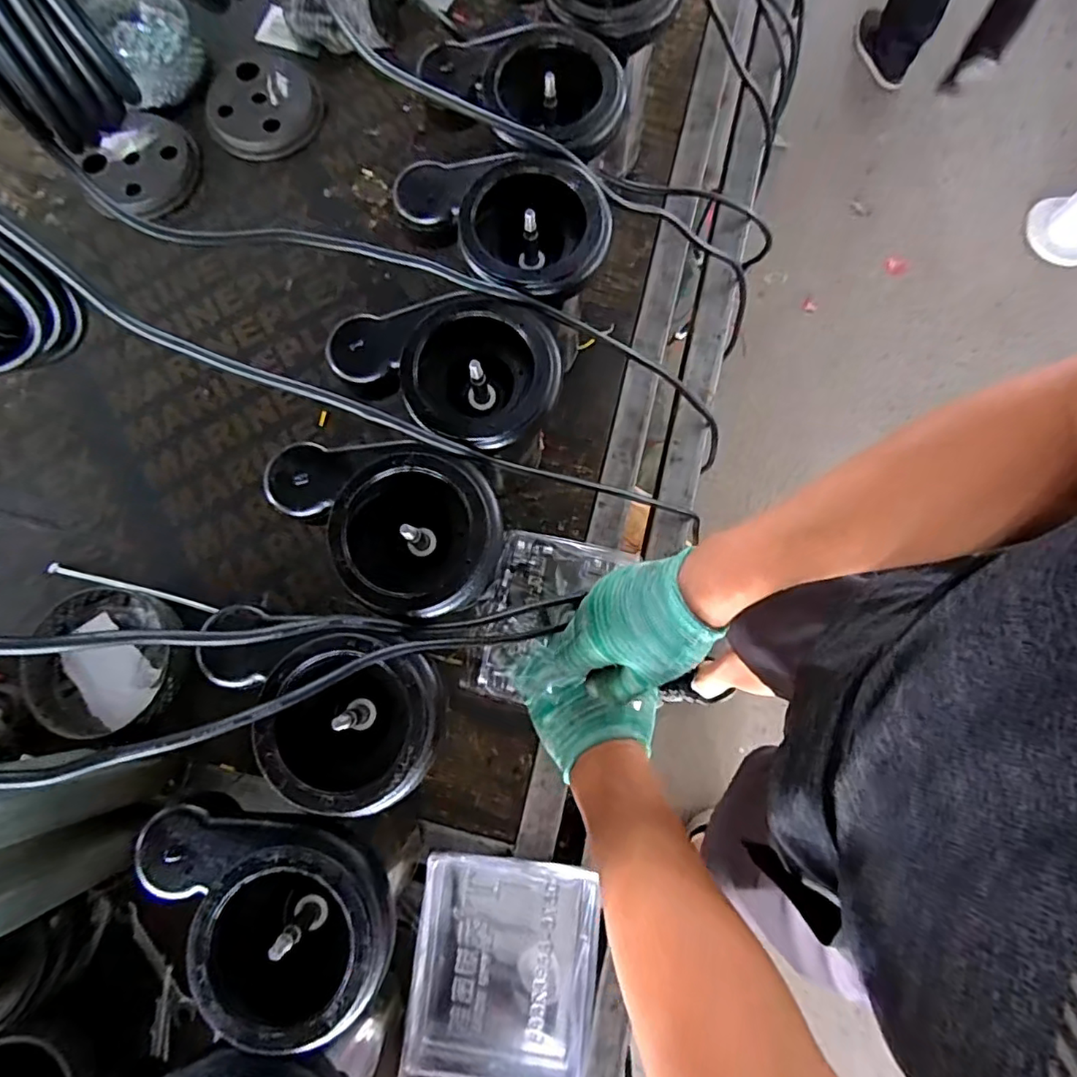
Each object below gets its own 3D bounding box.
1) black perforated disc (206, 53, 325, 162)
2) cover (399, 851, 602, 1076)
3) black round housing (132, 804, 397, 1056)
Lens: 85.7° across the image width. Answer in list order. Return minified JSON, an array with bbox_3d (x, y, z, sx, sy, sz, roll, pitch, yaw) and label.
[{"bbox_3d":[-0.316,-0.502,0.670,0.119,0.013,0.131,19,79,4],"label":"black perforated disc"},{"bbox_3d":[-0.028,0.360,0.489,0.148,0.044,0.173,9,78,2],"label":"cover"},{"bbox_3d":[-0.173,0.240,0.372,0.166,0.058,0.120,13,78,3],"label":"black round housing"}]

